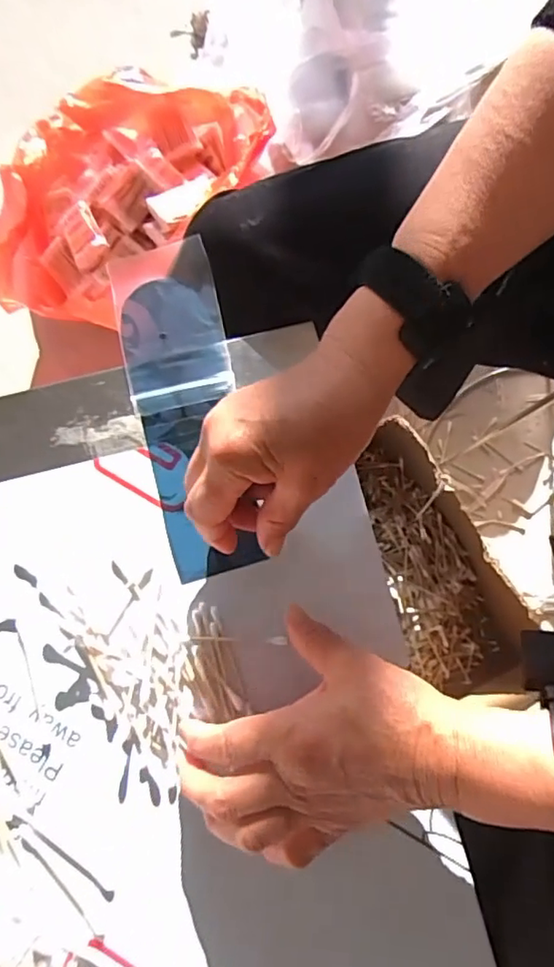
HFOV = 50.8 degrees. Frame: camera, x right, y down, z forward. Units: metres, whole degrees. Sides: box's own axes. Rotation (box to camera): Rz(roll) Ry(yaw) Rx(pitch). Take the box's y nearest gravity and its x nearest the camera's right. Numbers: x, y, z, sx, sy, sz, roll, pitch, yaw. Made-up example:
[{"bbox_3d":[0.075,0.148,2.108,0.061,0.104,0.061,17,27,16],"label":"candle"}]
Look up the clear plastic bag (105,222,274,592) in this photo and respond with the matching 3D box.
[{"bbox_3d":[-0.058,-0.050,0.373,0.066,0.014,0.214,-13,82,-2],"label":"clear plastic bag"}]

